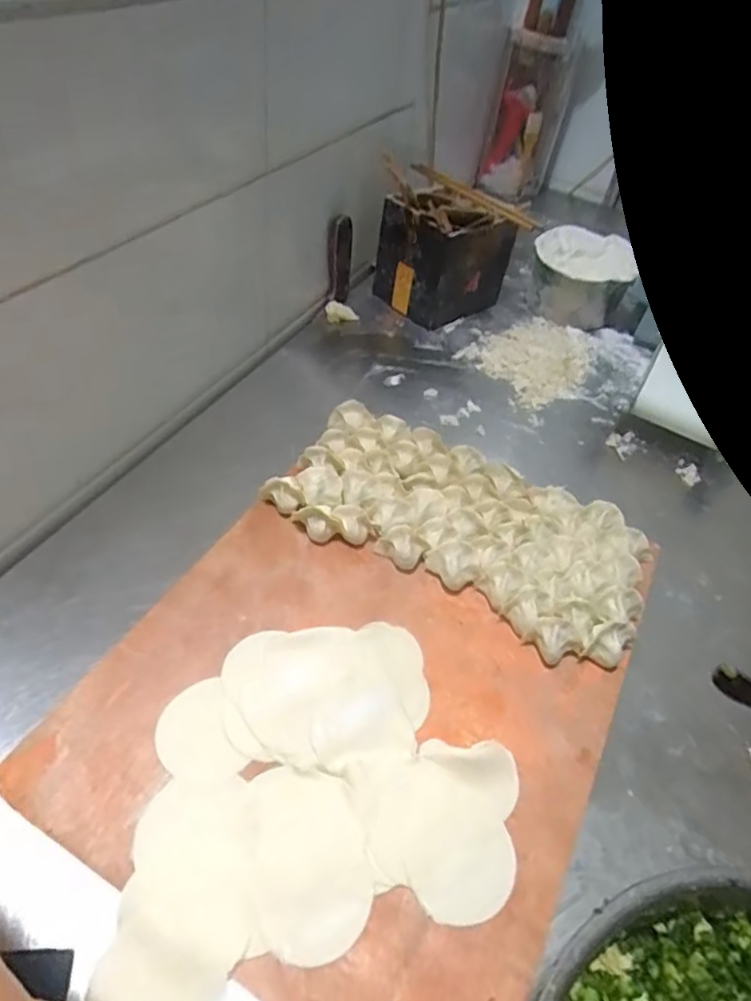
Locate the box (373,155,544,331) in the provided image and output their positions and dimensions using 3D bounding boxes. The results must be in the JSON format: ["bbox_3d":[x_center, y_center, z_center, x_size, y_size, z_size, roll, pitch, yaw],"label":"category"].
[{"bbox_3d":[0.101,-0.350,0.839,0.168,0.163,0.127,-24,54,-27],"label":"box"}]

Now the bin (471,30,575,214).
[{"bbox_3d":[0.270,-0.684,1.101,0.121,0.254,0.084,20,47,12],"label":"bin"}]

